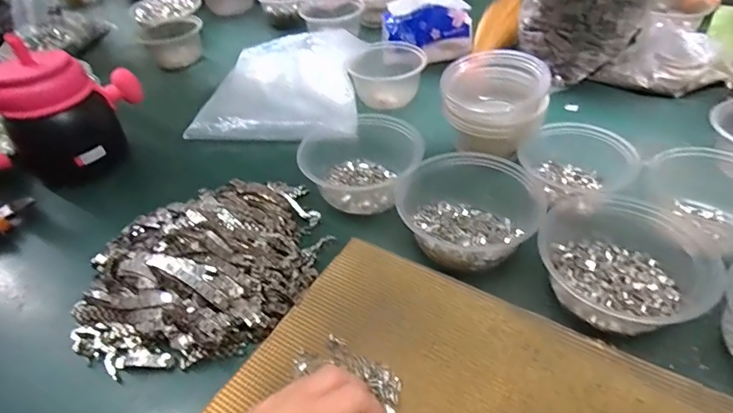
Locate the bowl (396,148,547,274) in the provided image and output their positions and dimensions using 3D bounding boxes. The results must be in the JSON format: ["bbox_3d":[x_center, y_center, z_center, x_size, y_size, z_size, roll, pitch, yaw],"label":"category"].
[{"bbox_3d":[0.098,0.003,0.454,0.121,0.063,0.117,-3,44,3],"label":"bowl"}]

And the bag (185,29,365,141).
[{"bbox_3d":[-0.121,-0.188,0.719,0.229,0.053,0.262,1,44,7],"label":"bag"}]

